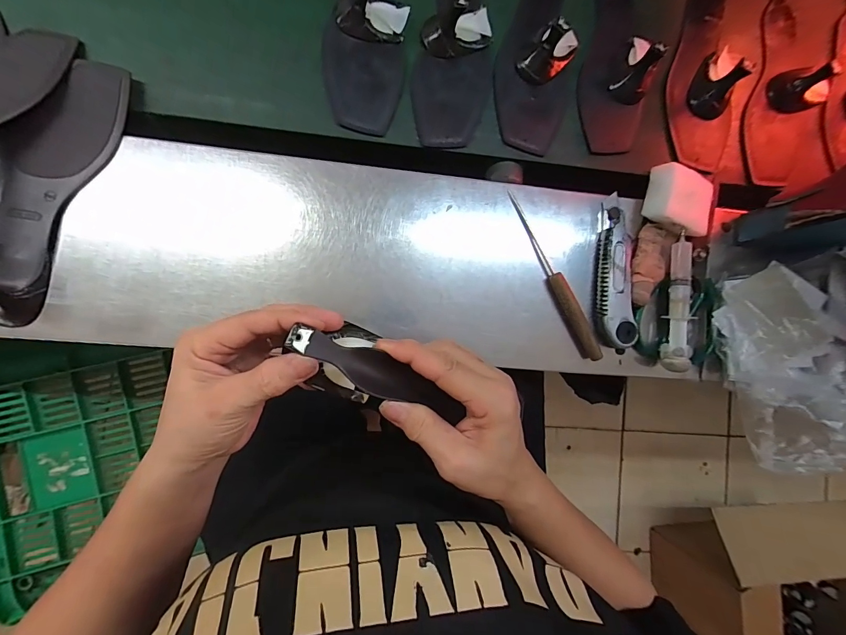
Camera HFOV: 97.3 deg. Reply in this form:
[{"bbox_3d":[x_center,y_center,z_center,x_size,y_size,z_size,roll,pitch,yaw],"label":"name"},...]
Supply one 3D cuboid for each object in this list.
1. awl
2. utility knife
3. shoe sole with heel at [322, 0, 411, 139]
[{"bbox_3d":[0.140,-0.043,0.393,0.023,0.019,0.192,-28,92,-7],"label":"awl"},{"bbox_3d":[0.206,-0.042,0.402,0.038,0.030,0.149,4,88,-7],"label":"utility knife"},{"bbox_3d":[-0.056,-0.317,0.384,0.084,0.054,0.244,5,88,-8],"label":"shoe sole with heel"}]

